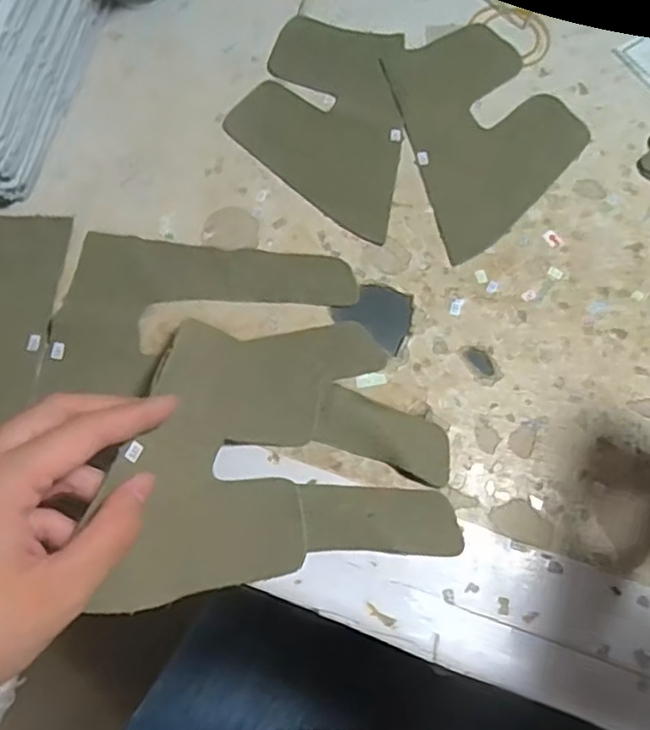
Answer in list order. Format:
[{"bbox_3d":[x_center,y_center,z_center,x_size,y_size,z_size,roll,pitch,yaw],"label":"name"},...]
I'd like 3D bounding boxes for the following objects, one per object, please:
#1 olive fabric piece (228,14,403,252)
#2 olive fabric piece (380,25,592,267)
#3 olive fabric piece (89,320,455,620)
[{"bbox_3d":[-0.002,-0.141,0.382,0.096,0.004,0.135,12,71,4],"label":"olive fabric piece"},{"bbox_3d":[0.095,-0.133,0.377,0.094,0.004,0.142,-13,71,-4],"label":"olive fabric piece"},{"bbox_3d":[-0.017,0.035,0.298,0.144,0.043,0.119,-6,70,-2],"label":"olive fabric piece"}]

